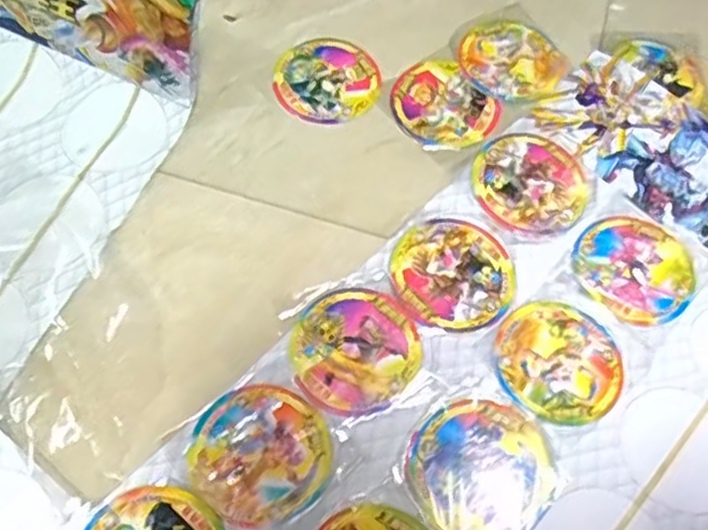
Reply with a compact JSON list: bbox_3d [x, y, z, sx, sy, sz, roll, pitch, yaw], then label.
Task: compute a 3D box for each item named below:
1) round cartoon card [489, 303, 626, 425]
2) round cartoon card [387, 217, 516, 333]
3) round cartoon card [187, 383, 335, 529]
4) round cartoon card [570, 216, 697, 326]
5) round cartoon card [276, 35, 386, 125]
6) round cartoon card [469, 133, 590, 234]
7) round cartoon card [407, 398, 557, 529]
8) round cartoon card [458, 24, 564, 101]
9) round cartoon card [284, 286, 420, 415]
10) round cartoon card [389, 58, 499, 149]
[{"bbox_3d":[0.153,0.071,0.531,0.093,0.006,0.093,0,62,-1],"label":"round cartoon card"},{"bbox_3d":[0.077,0.006,0.556,0.094,0.007,0.093,0,62,-1],"label":"round cartoon card"},{"bbox_3d":[-0.064,0.130,0.493,0.093,0.006,0.093,0,62,-1],"label":"round cartoon card"},{"bbox_3d":[0.228,0.001,0.574,0.092,0.004,0.088,0,62,-1],"label":"round cartoon card"},{"bbox_3d":[-0.024,-0.170,0.651,0.095,0.006,0.096,0,62,-1],"label":"round cartoon card"},{"bbox_3d":[0.149,-0.071,0.602,0.095,0.006,0.093,0,62,-1],"label":"round cartoon card"},{"bbox_3d":[0.089,0.140,0.489,0.093,0.009,0.094,0,62,-1],"label":"round cartoon card"},{"bbox_3d":[0.147,-0.193,0.670,0.093,0.008,0.092,1,62,-2],"label":"round cartoon card"},{"bbox_3d":[0.000,0.062,0.527,0.090,0.007,0.092,0,62,-1],"label":"round cartoon card"},{"bbox_3d":[0.078,-0.144,0.640,0.087,0.005,0.097,-38,69,-19],"label":"round cartoon card"}]

